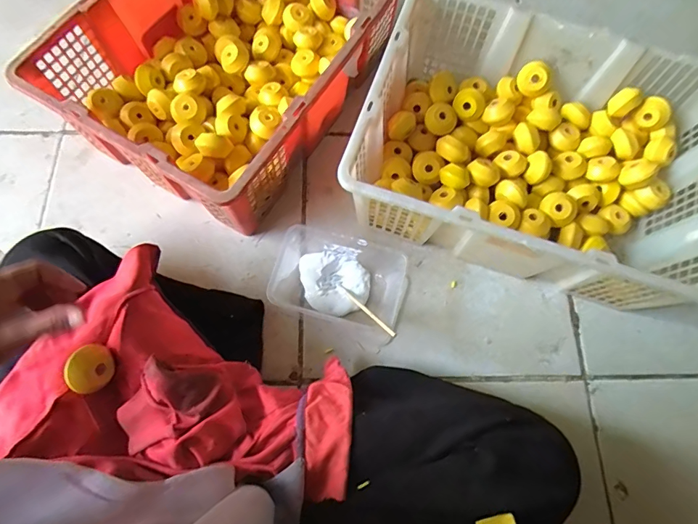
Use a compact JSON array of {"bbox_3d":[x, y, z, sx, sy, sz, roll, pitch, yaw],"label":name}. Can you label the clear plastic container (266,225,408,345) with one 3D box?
[{"bbox_3d":[-0.014,0.025,0.596,0.191,0.077,0.126,19,71,5],"label":"clear plastic container"}]

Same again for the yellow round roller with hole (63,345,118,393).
[{"bbox_3d":[-0.265,0.110,0.438,0.045,0.015,0.046,-6,98,-44],"label":"yellow round roller with hole"}]

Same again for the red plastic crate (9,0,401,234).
[{"bbox_3d":[-0.165,-0.307,0.654,0.352,0.174,0.480,27,72,8],"label":"red plastic crate"}]

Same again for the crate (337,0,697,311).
[{"bbox_3d":[0.258,-0.147,0.615,0.462,0.170,0.342,18,71,5],"label":"crate"}]

